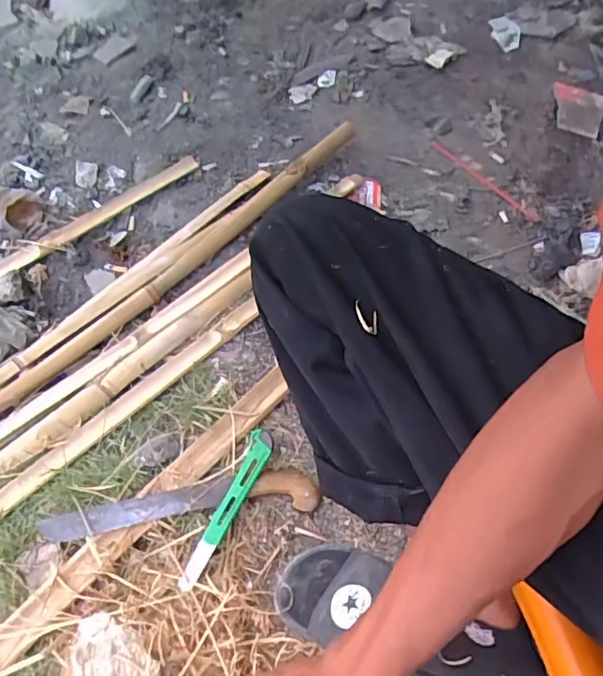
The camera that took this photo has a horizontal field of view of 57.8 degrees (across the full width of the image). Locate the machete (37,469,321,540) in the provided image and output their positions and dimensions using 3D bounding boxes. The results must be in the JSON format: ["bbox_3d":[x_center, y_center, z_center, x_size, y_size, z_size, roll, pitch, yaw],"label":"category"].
[{"bbox_3d":[-0.141,0.193,0.644,0.318,0.022,0.048,-6,57,-3],"label":"machete"}]

